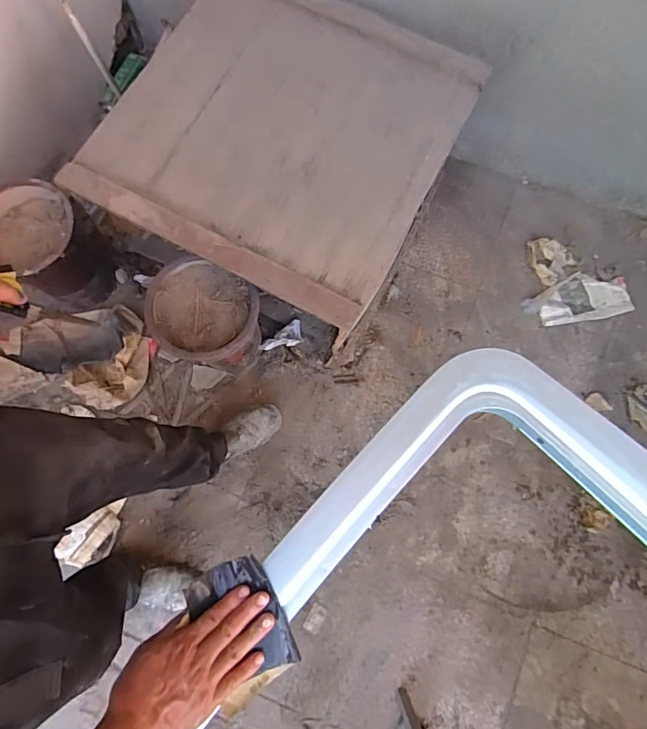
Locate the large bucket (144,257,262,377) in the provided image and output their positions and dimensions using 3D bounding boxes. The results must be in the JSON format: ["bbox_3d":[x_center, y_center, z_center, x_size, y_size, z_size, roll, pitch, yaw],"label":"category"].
[{"bbox_3d":[-0.292,-0.083,1.198,0.262,0.303,0.210,32,77,8],"label":"large bucket"}]

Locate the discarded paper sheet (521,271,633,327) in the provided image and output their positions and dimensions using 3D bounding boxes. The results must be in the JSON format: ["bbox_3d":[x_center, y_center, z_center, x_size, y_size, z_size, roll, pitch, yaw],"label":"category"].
[{"bbox_3d":[0.745,-0.193,1.387,0.317,0.033,0.137,-7,77,-3],"label":"discarded paper sheet"}]

